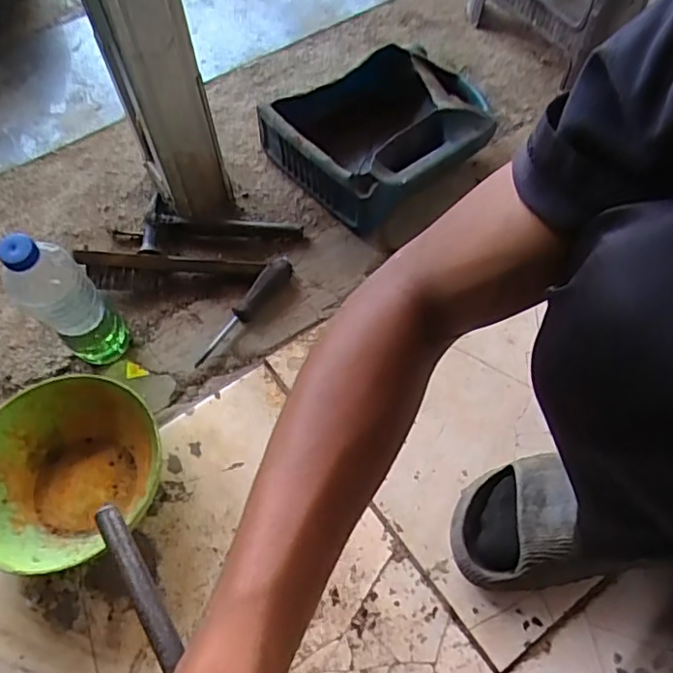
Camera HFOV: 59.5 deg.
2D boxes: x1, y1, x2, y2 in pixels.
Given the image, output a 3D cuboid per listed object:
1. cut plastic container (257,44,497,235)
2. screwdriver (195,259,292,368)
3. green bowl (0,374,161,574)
[{"bbox_3d":[0.061,-0.275,0.781,0.239,0.114,0.202,-34,65,-17],"label":"cut plastic container"},{"bbox_3d":[-0.113,-0.031,0.716,0.027,0.021,0.163,37,81,20],"label":"screwdriver"},{"bbox_3d":[-0.275,0.138,0.605,0.196,0.065,0.176,-37,66,-19],"label":"green bowl"}]

